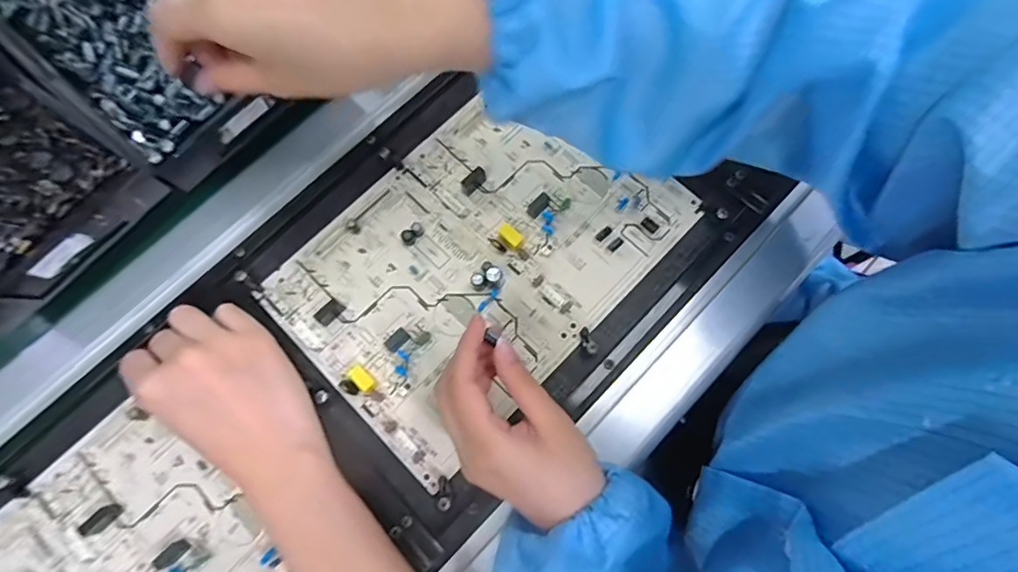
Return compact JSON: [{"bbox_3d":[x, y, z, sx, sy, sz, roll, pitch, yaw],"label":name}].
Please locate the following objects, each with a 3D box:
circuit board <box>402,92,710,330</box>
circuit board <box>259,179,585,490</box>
[{"bbox_3d":[0.031,-0.078,0.397,0.198,0.011,0.134,42,78,11],"label":"circuit board"},{"bbox_3d":[-0.070,0.019,0.368,0.191,0.016,0.146,44,78,11],"label":"circuit board"}]

